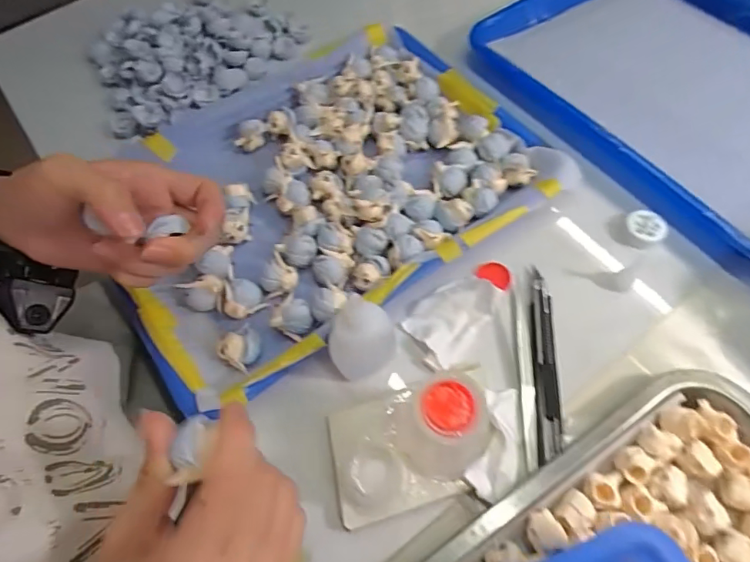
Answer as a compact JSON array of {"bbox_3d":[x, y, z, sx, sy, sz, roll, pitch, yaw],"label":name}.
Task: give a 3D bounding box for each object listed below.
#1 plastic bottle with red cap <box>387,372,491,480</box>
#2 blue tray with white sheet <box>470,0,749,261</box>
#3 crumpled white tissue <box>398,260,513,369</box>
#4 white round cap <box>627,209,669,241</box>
[{"bbox_3d":[0.039,0.084,0.274,0.050,0.059,0.047,-2,61,3],"label":"plastic bottle with red cap"},{"bbox_3d":[0.280,-0.183,0.431,0.251,0.027,0.331,-34,65,-14],"label":"blue tray with white sheet"},{"bbox_3d":[0.063,0.014,0.344,0.089,0.020,0.047,-42,67,-18],"label":"crumpled white tissue"},{"bbox_3d":[0.209,-0.042,0.370,0.029,0.012,0.022,33,68,19],"label":"white round cap"}]

